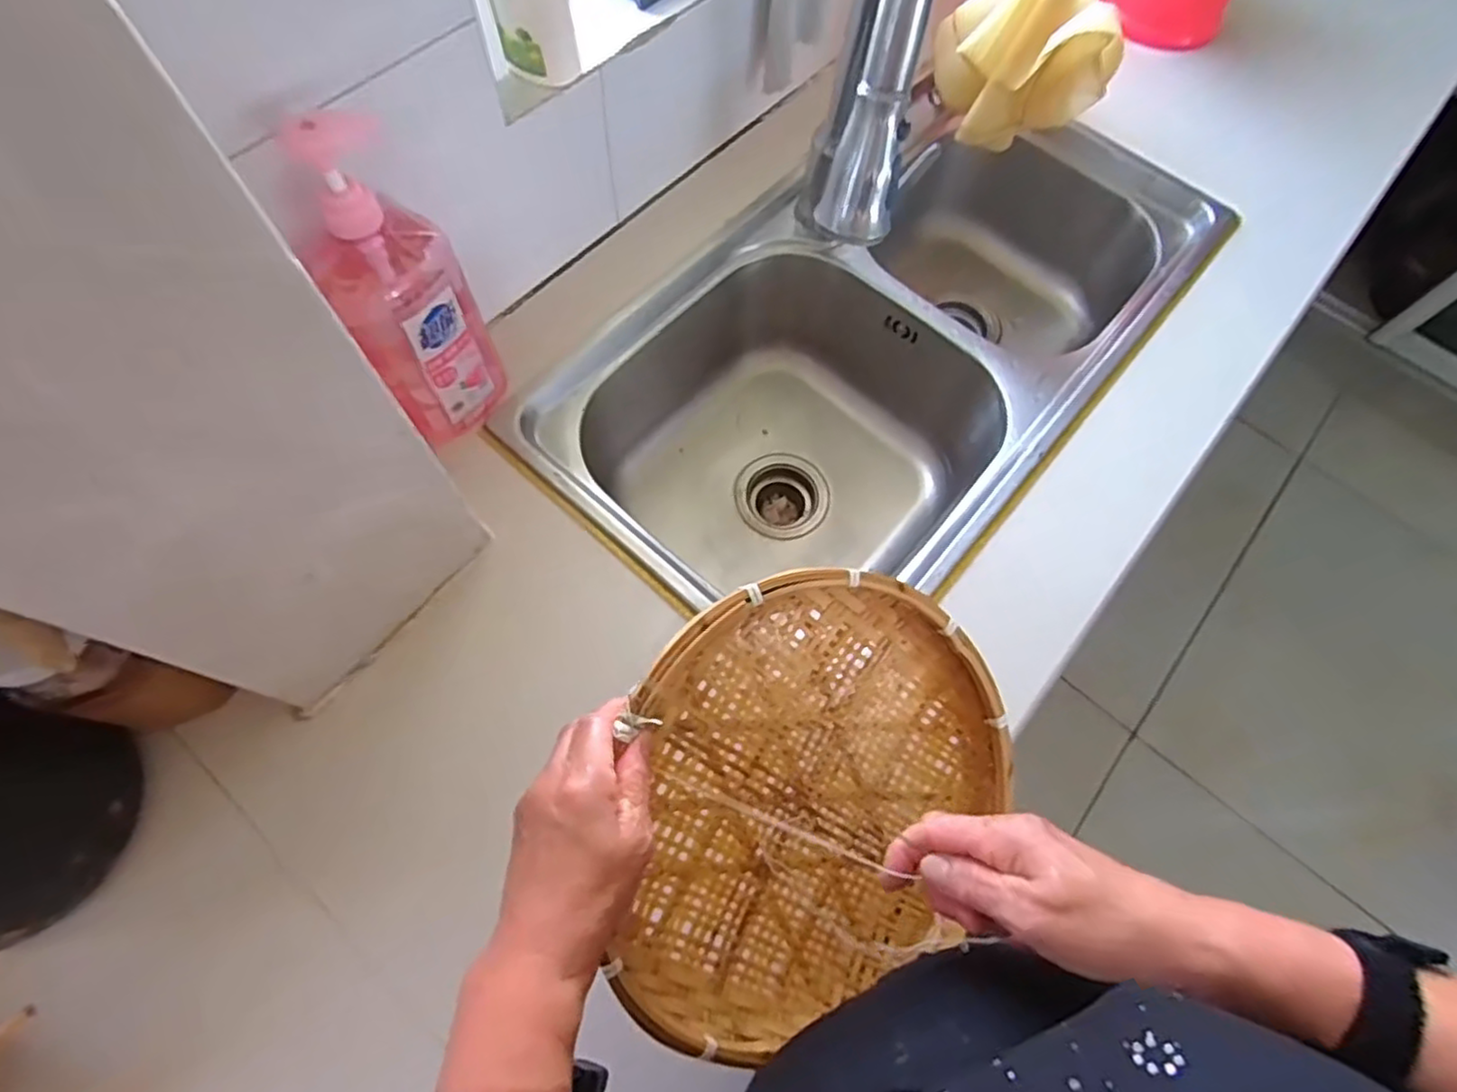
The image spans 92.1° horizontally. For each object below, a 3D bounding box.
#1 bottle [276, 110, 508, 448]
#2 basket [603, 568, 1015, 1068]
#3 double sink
[{"bbox_3d":[-0.234,-0.180,0.520,0.085,0.250,0.061,-35,73,-16],"label":"bottle"},{"bbox_3d":[0.065,0.163,0.459,0.270,0.044,0.281,6,87,-25],"label":"basket"},{"bbox_3d":[0.157,-0.188,0.815,0.410,0.242,0.730,41,71,13],"label":"double sink"}]

